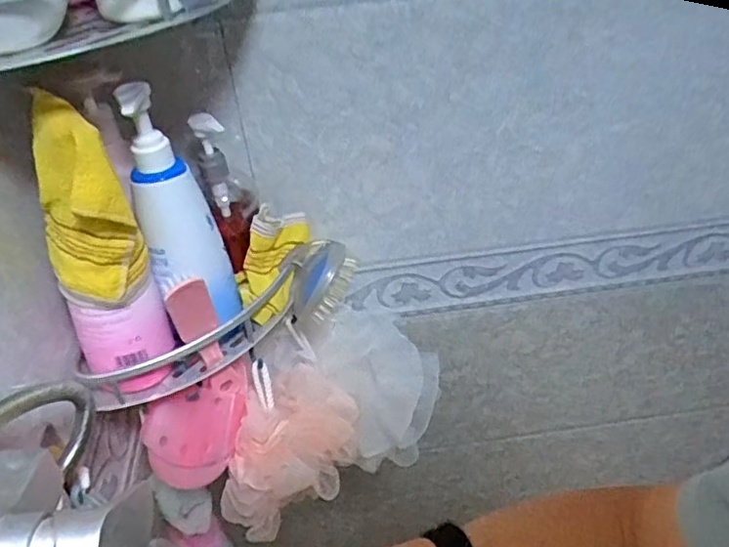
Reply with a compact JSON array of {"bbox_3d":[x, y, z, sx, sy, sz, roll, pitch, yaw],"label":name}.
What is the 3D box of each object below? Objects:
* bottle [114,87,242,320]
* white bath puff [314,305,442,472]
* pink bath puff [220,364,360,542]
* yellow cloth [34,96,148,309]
[{"bbox_3d":[-0.151,-0.045,0.493,0.058,0.201,0.068,-3,39,1],"label":"bottle"},{"bbox_3d":[0.020,0.118,0.639,0.126,0.141,0.108,-12,40,-10],"label":"white bath puff"},{"bbox_3d":[-0.069,0.178,0.595,0.088,0.116,0.136,19,45,26],"label":"pink bath puff"},{"bbox_3d":[-0.200,-0.044,0.433,0.065,0.138,0.051,-27,44,-25],"label":"yellow cloth"}]

